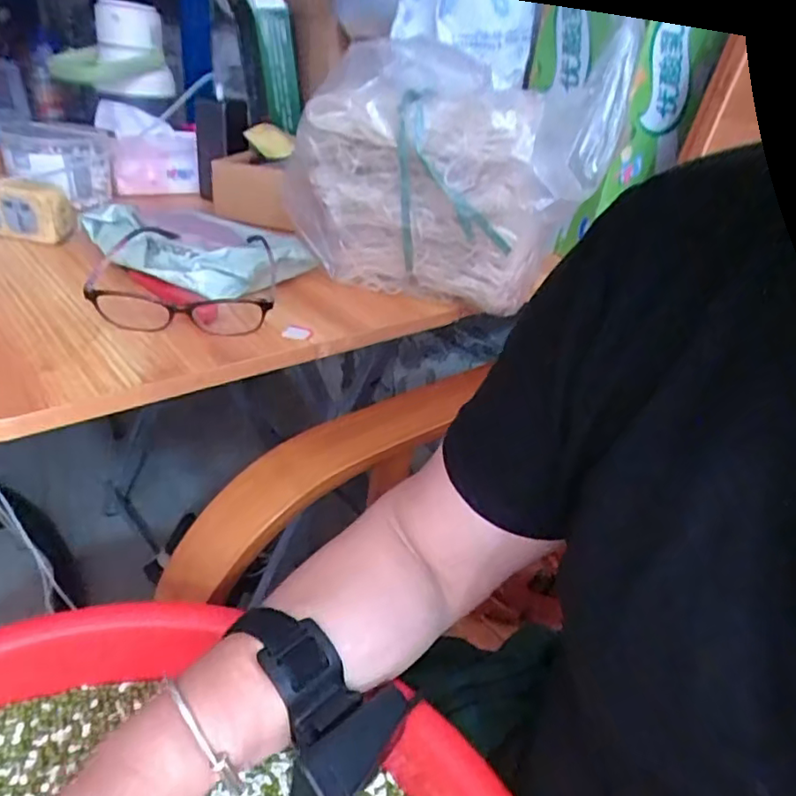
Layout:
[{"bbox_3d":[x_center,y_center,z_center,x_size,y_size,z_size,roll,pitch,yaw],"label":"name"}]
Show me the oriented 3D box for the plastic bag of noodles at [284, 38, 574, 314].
[{"bbox_3d":[0.015,-0.200,0.557,0.257,0.203,0.062,15,32,14],"label":"plastic bag of noodles"}]

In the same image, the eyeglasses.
[{"bbox_3d":[-0.178,-0.105,0.524,0.140,0.052,0.146,1,31,-9],"label":"eyeglasses"}]

